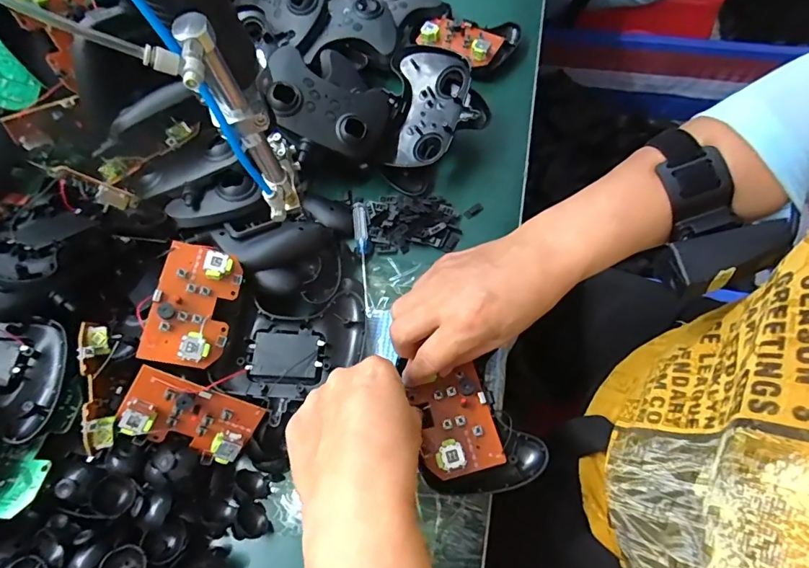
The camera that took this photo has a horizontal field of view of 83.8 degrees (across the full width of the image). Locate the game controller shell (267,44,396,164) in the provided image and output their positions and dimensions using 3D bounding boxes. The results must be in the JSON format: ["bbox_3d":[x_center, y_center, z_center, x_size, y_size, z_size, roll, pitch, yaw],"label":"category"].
[{"bbox_3d":[-0.070,-0.176,0.437,0.129,0.042,0.114,14,67,-25],"label":"game controller shell"}]

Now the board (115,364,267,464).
[{"bbox_3d":[-0.155,0.098,0.327,0.090,0.014,0.049,28,94,-23],"label":"board"}]

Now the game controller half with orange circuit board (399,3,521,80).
[{"bbox_3d":[0.063,-0.292,0.528,0.124,0.027,0.086,26,70,14],"label":"game controller half with orange circuit board"}]

